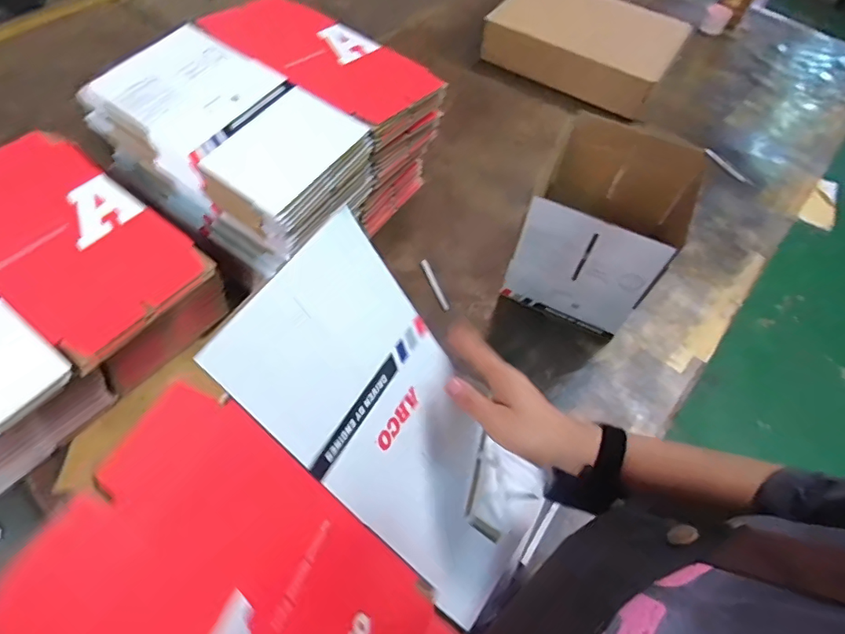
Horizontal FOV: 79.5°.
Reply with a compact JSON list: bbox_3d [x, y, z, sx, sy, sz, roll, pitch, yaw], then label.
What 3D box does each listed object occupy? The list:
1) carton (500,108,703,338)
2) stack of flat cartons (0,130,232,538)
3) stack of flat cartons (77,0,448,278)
[{"bbox_3d":[0.244,-0.128,0.709,0.172,0.194,0.203,24,58,10],"label":"carton"},{"bbox_3d":[-0.476,-0.010,0.604,0.342,0.149,0.354,34,60,16],"label":"stack of flat cartons"},{"bbox_3d":[-0.204,-0.260,0.753,0.331,0.214,0.359,33,60,16],"label":"stack of flat cartons"}]

